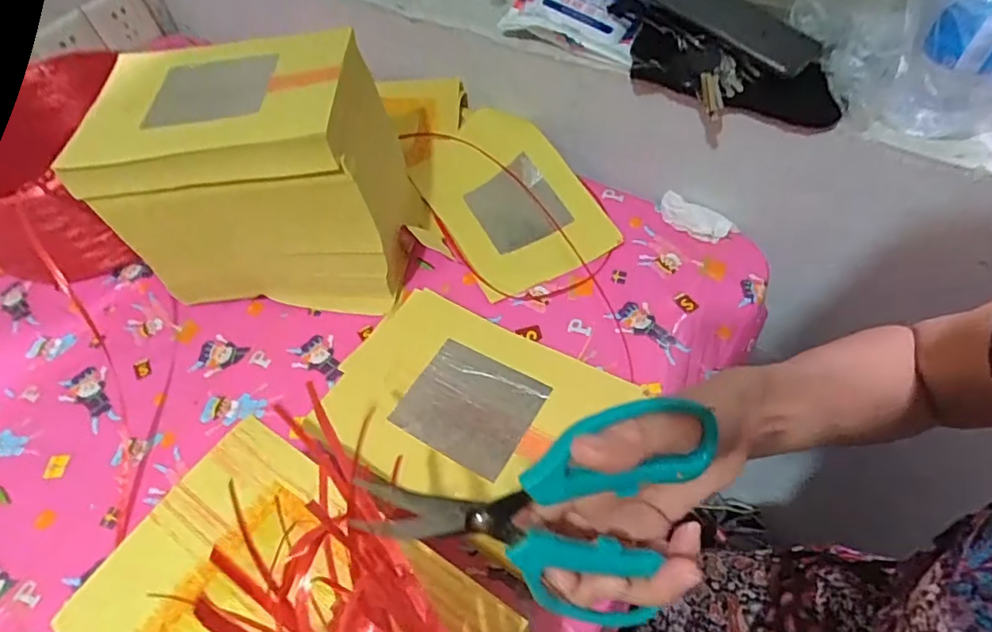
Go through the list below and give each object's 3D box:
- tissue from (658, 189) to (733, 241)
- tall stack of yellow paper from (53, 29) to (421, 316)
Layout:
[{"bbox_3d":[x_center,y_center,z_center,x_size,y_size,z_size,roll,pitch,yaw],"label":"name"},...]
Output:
[{"bbox_3d":[0.210,-0.107,0.610,0.075,0.031,0.034,27,63,23],"label":"tissue"},{"bbox_3d":[-0.226,-0.135,0.578,0.250,0.199,0.182,-2,54,4],"label":"tall stack of yellow paper"}]

